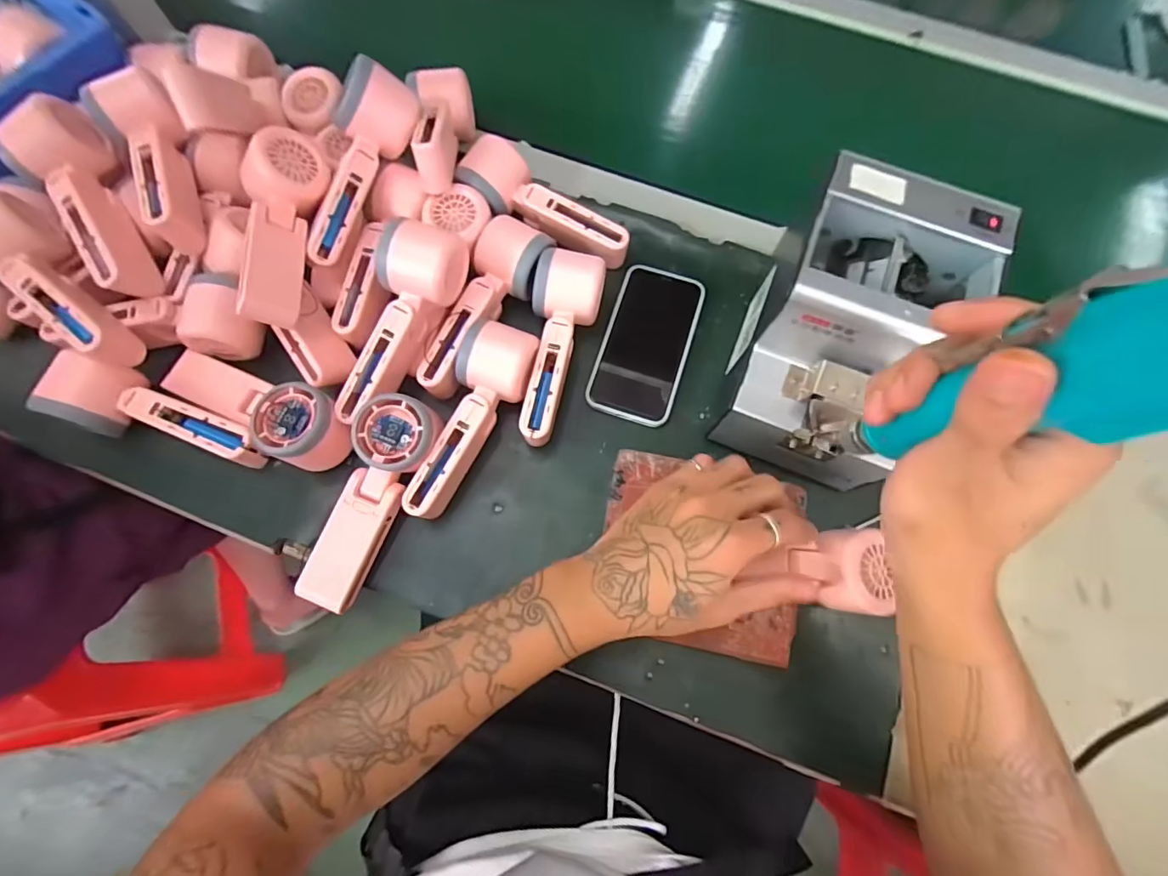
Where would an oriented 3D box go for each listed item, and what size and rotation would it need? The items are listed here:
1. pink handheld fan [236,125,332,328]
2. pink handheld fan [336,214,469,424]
[{"bbox_3d":[-0.243,-0.168,0.401,0.062,0.049,0.160,-6,73,-3],"label":"pink handheld fan"},{"bbox_3d":[-0.149,-0.088,0.404,0.055,0.059,0.164,24,93,6],"label":"pink handheld fan"}]

